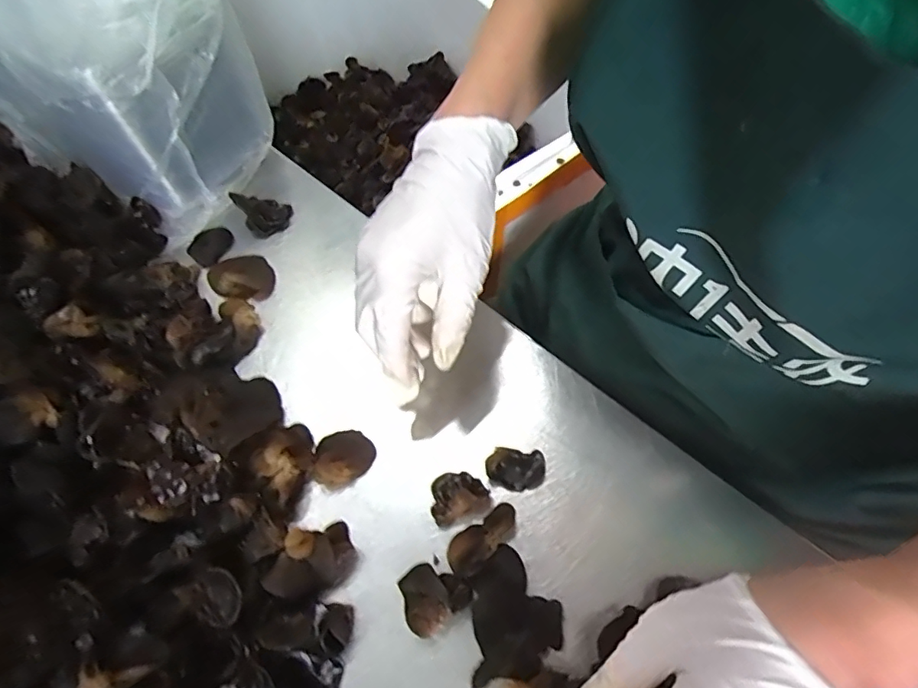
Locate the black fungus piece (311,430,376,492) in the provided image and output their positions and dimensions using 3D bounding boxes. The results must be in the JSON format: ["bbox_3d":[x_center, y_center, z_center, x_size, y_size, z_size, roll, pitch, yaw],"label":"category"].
[{"bbox_3d":[-0.075,0.070,0.331,0.038,0.017,0.037,-1,62,2],"label":"black fungus piece"}]

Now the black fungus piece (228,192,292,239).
[{"bbox_3d":[-0.154,-0.106,0.417,0.037,0.034,0.025,-28,65,-12],"label":"black fungus piece"}]

